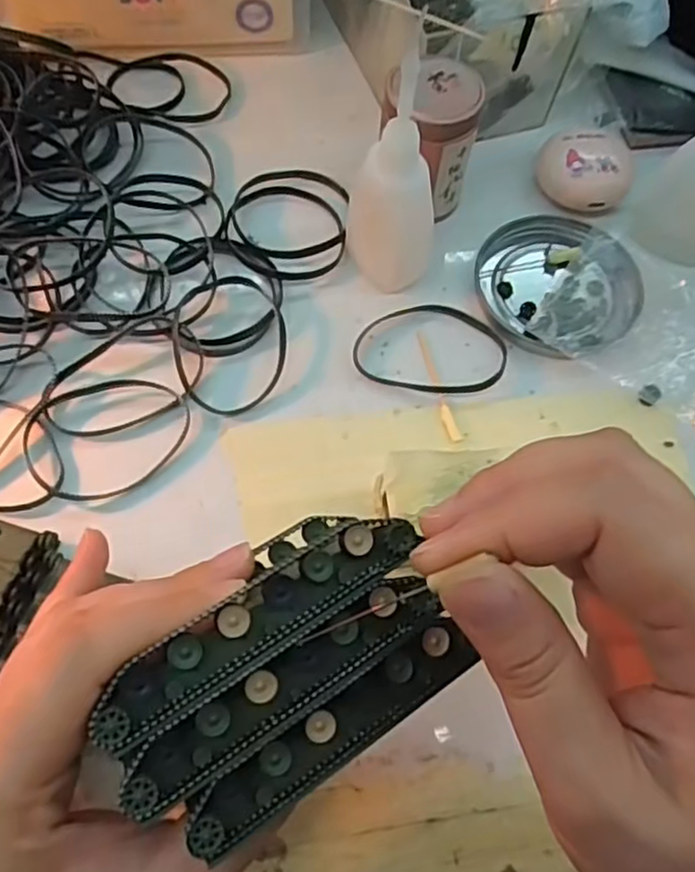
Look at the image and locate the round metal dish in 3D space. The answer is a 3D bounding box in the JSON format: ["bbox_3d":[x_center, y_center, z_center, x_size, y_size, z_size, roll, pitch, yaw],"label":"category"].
[{"bbox_3d":[0.103,-0.076,0.344,0.077,0.007,0.078,1,66,-2],"label":"round metal dish"}]

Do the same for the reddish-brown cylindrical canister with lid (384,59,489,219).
[{"bbox_3d":[0.041,-0.141,0.342,0.038,0.061,0.040,1,66,-2],"label":"reddish-brown cylindrical canister with lid"}]

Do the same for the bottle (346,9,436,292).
[{"bbox_3d":[0.022,-0.107,0.303,0.031,0.108,0.038,-23,69,-12],"label":"bottle"}]

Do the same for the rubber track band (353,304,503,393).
[{"bbox_3d":[0.039,-0.042,0.330,0.070,0.004,0.049,13,66,3],"label":"rubber track band"}]

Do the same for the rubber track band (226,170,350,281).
[{"bbox_3d":[-0.029,-0.109,0.355,0.058,0.011,0.067,4,66,-1],"label":"rubber track band"}]

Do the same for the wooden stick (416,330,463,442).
[{"bbox_3d":[0.040,-0.024,0.321,0.006,0.004,0.059,-12,67,-8],"label":"wooden stick"}]

